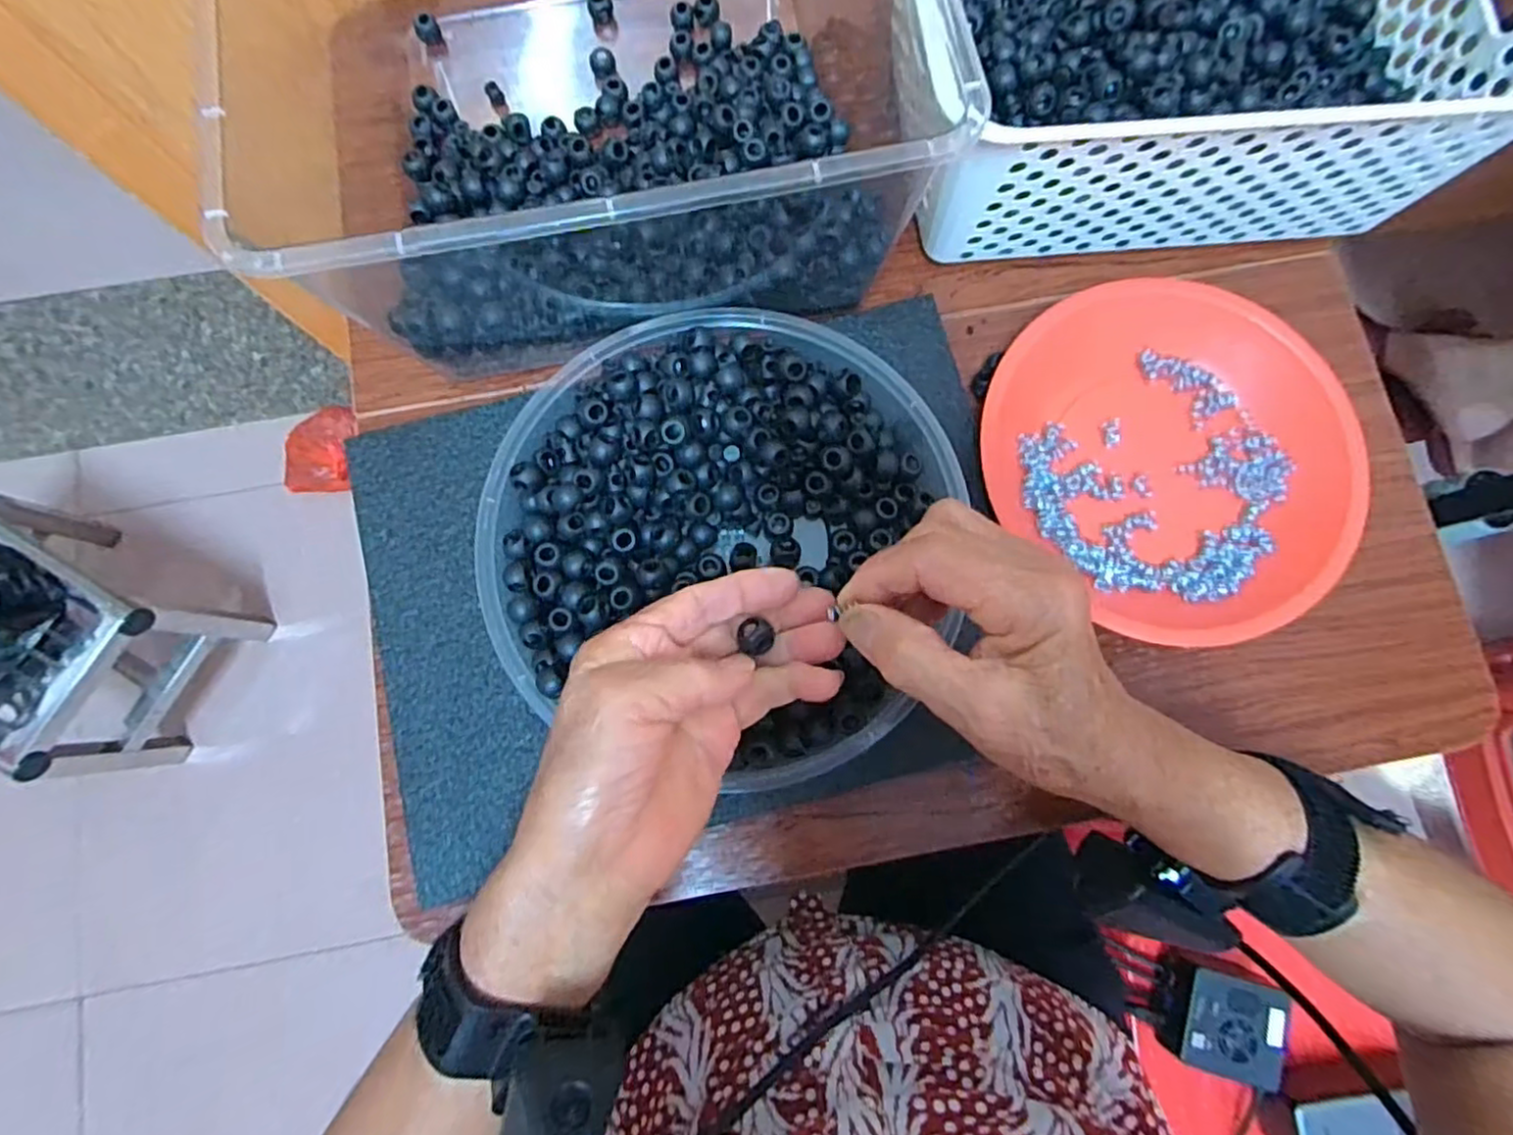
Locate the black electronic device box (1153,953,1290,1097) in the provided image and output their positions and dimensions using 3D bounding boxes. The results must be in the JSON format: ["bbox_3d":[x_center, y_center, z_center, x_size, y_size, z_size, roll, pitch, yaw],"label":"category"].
[{"bbox_3d":[0.369,0.358,0.547,0.076,0.049,0.071,16,80,2],"label":"black electronic device box"}]

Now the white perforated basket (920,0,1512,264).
[{"bbox_3d":[0.230,-0.285,0.362,0.289,0.097,0.201,-2,80,-1],"label":"white perforated basket"}]

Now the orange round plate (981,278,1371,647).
[{"bbox_3d":[0.223,-0.063,0.373,0.178,0.032,0.192,0,80,0],"label":"orange round plate"}]

